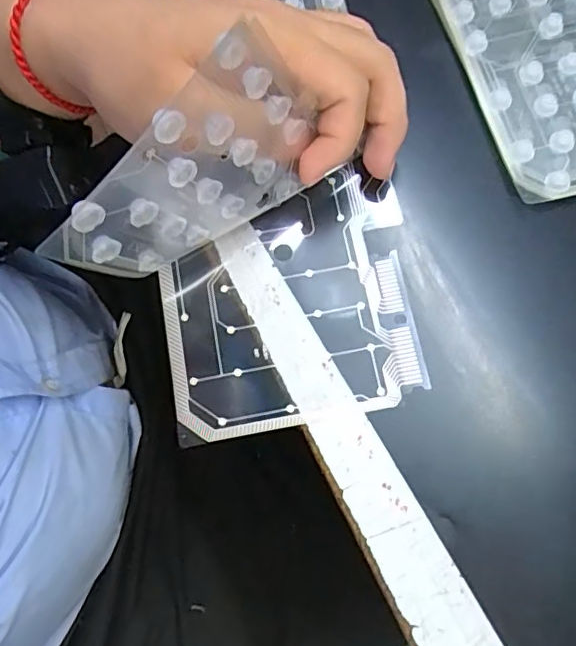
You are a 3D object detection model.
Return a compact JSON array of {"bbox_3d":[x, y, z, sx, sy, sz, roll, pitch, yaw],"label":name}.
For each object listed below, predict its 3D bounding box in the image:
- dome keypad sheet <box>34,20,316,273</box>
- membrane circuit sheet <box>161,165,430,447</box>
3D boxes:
[{"bbox_3d":[-0.030,-0.050,0.206,0.090,0.086,0.009,-47,71,11],"label":"dome keypad sheet"},{"bbox_3d":[-0.003,-0.009,0.244,0.101,0.007,0.105,-11,74,-2],"label":"membrane circuit sheet"}]

